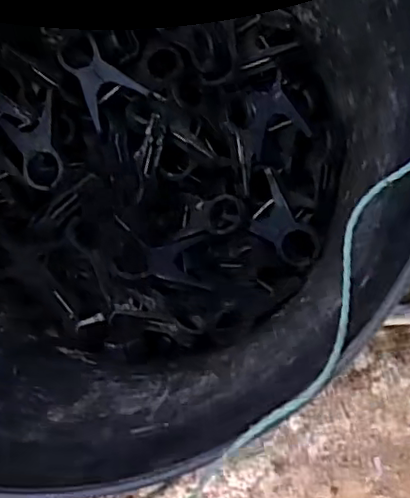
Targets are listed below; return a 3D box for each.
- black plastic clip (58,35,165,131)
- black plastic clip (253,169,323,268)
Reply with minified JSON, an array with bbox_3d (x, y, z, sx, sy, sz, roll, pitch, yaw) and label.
[{"bbox_3d":[-0.063,-0.114,0.422,0.048,0.015,0.054,-27,96,4],"label":"black plastic clip"},{"bbox_3d":[0.049,-0.017,0.422,0.032,0.010,0.066,-35,95,5],"label":"black plastic clip"}]

